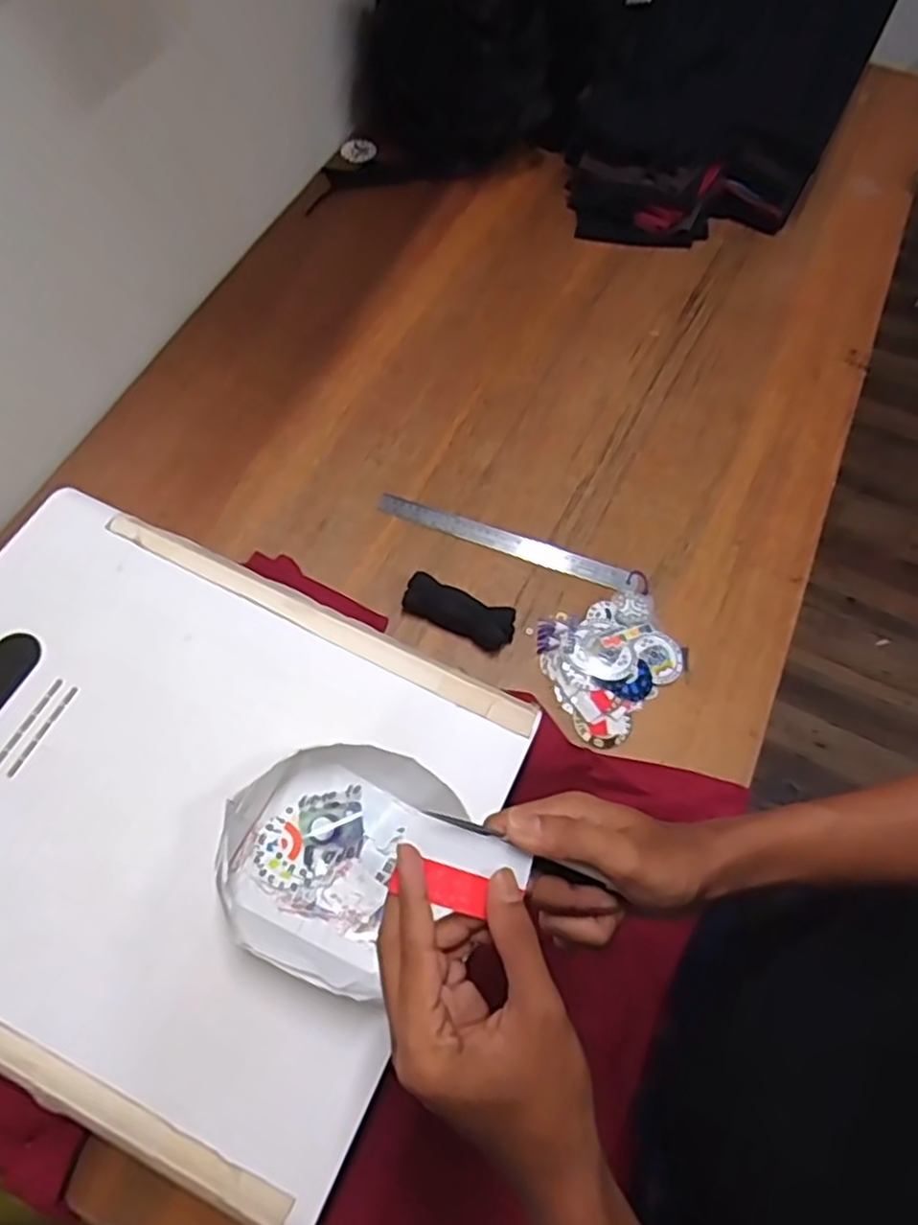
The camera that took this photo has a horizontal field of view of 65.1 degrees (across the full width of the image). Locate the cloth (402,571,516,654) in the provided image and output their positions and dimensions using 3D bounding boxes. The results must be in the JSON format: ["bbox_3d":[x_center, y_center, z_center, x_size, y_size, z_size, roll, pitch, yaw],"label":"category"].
[{"bbox_3d":[0.001,-0.002,0.806,0.129,0.034,0.048,26,66,10],"label":"cloth"}]

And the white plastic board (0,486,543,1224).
[{"bbox_3d":[-0.242,0.138,0.567,0.496,0.018,0.395,24,66,8],"label":"white plastic board"}]

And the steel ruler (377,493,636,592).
[{"bbox_3d":[0.054,-0.086,0.865,0.313,0.005,0.029,19,73,6],"label":"steel ruler"}]

